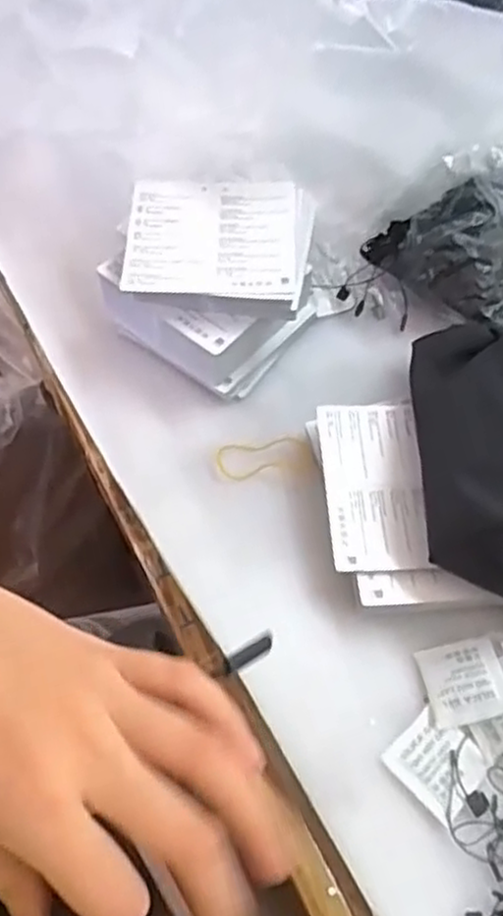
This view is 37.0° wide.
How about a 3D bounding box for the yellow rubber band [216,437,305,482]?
[{"bbox_3d":[0.005,0.001,0.444,0.051,0.004,0.023,-7,73,4],"label":"yellow rubber band"}]

